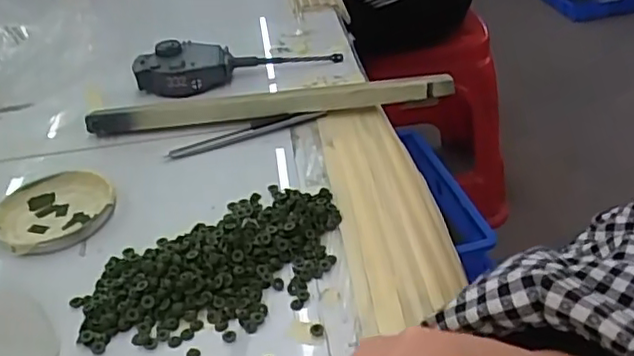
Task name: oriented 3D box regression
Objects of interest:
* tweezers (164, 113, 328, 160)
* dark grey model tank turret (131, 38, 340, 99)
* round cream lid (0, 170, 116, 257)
[{"bbox_3d":[-0.056,-0.037,0.501,0.126,0.010,0.014,-15,36,-14],"label":"tweezers"},{"bbox_3d":[-0.073,-0.111,0.584,0.187,0.032,0.046,-12,35,-9],"label":"dark grey model tank turret"},{"bbox_3d":[-0.182,0.020,0.435,0.077,0.009,0.079,-4,35,3],"label":"round cream lid"}]

